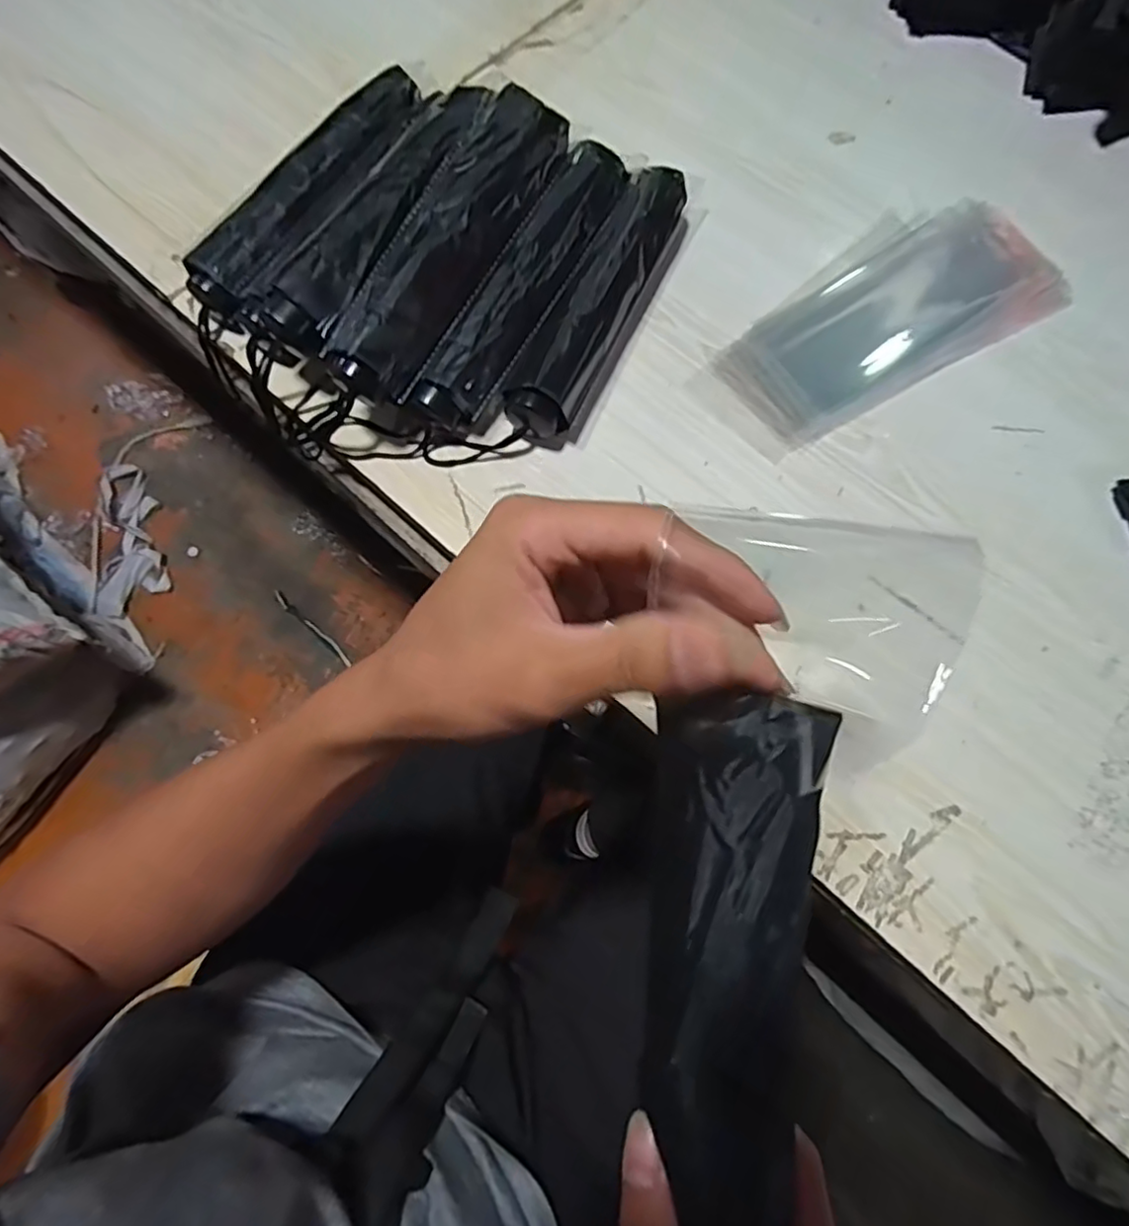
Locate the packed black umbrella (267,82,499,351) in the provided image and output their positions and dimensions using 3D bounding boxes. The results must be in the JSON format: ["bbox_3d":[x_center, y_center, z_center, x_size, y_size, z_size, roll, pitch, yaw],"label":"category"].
[{"bbox_3d":[-0.127,-0.281,0.438,0.048,0.037,0.225,31,77,8],"label":"packed black umbrella"}]

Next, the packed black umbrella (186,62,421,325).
[{"bbox_3d":[-0.197,-0.329,0.490,0.057,0.051,0.239,32,78,8],"label":"packed black umbrella"}]

